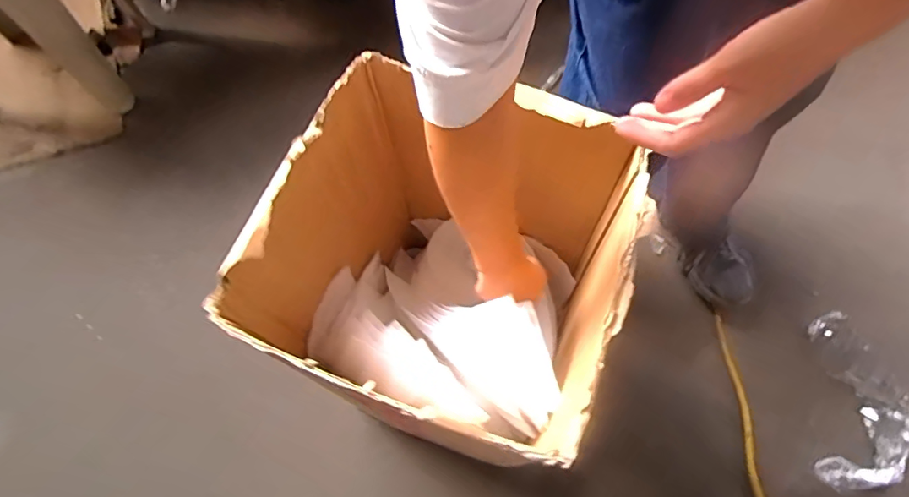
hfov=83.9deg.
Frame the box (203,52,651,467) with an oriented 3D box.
[{"bbox_3d":[0.002,0.052,0.575,0.305,0.382,0.304,18,66,13],"label":"box"}]

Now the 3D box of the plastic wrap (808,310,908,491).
[{"bbox_3d":[0.688,0.256,0.854,0.149,0.016,0.295,12,65,10],"label":"plastic wrap"}]

